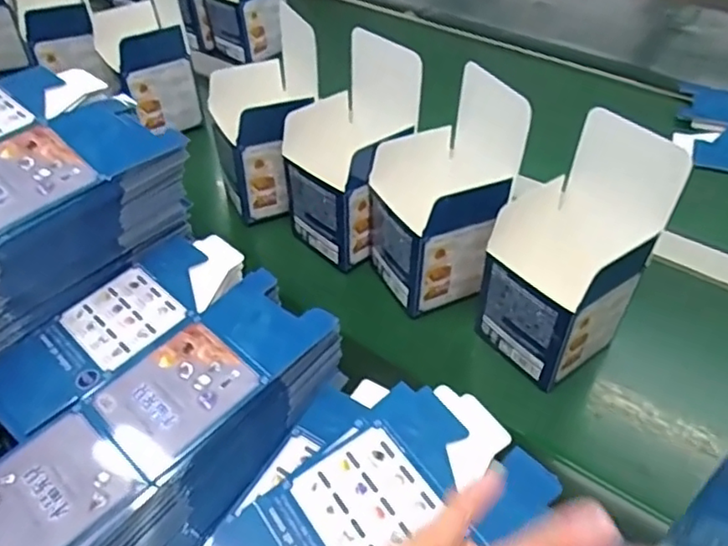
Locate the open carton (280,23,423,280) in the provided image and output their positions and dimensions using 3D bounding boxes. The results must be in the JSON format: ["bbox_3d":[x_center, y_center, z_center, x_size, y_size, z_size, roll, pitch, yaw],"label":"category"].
[{"bbox_3d":[-0.010,-0.105,0.560,0.115,0.152,0.092,-36,53,-25],"label":"open carton"}]

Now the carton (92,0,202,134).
[{"bbox_3d":[-0.252,-0.251,0.712,0.090,0.146,0.104,-24,49,-16],"label":"carton"}]

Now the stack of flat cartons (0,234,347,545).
[{"bbox_3d":[-0.155,0.096,0.417,0.177,0.070,0.253,23,53,25],"label":"stack of flat cartons"}]

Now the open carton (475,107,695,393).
[{"bbox_3d":[0.151,-0.014,0.460,0.113,0.186,0.104,-29,51,-21],"label":"open carton"}]

